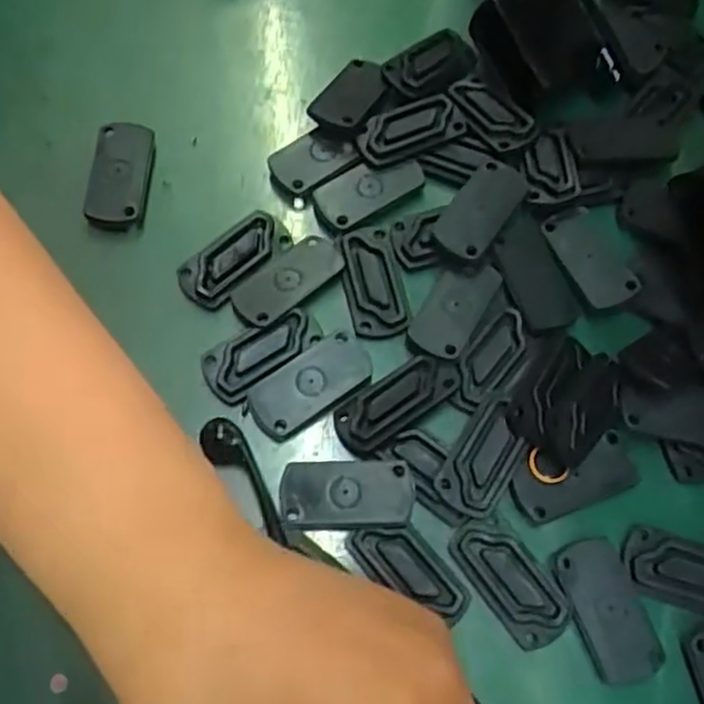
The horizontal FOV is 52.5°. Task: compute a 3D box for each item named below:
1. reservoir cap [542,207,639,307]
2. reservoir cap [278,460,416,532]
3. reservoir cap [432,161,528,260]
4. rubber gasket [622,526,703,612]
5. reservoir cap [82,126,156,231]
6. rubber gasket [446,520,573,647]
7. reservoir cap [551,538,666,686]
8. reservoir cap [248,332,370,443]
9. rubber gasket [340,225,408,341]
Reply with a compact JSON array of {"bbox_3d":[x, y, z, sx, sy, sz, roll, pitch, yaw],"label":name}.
[{"bbox_3d":[0.098,-0.039,0.295,0.022,0.006,0.045,-23,73,-9],"label":"reservoir cap"},{"bbox_3d":[-0.002,0.052,0.259,0.048,0.006,0.024,-2,71,-2],"label":"reservoir cap"},{"bbox_3d":[0.053,-0.059,0.296,0.023,0.011,0.045,31,73,9],"label":"reservoir cap"},{"bbox_3d":[0.122,0.080,0.257,0.047,0.006,0.023,17,71,5],"label":"rubber gasket"},{"bbox_3d":[-0.098,-0.076,0.303,0.024,0.009,0.047,5,70,1],"label":"reservoir cap"},{"bbox_3d":[0.057,0.081,0.256,0.022,0.005,0.048,-35,75,-12],"label":"rubber gasket"},{"bbox_3d":[0.090,0.091,0.250,0.024,0.004,0.047,-20,72,-8],"label":"reservoir cap"},{"bbox_3d":[-0.016,0.013,0.272,0.049,0.004,0.022,-34,74,-12],"label":"reservoir cap"},{"bbox_3d":[0.008,-0.029,0.292,0.023,0.006,0.048,-11,71,-5],"label":"rubber gasket"}]

